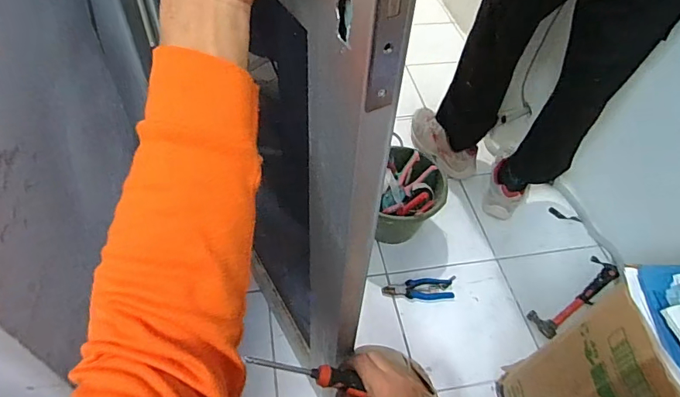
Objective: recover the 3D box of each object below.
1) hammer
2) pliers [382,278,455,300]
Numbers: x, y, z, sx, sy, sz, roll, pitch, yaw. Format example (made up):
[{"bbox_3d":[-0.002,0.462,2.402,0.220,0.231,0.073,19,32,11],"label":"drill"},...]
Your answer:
[{"bbox_3d":[0.587,0.232,1.123,0.311,0.027,0.073,-29,57,-25],"label":"hammer"},{"bbox_3d":[0.195,0.227,1.129,0.174,0.020,0.055,-5,50,-7],"label":"pliers"}]

